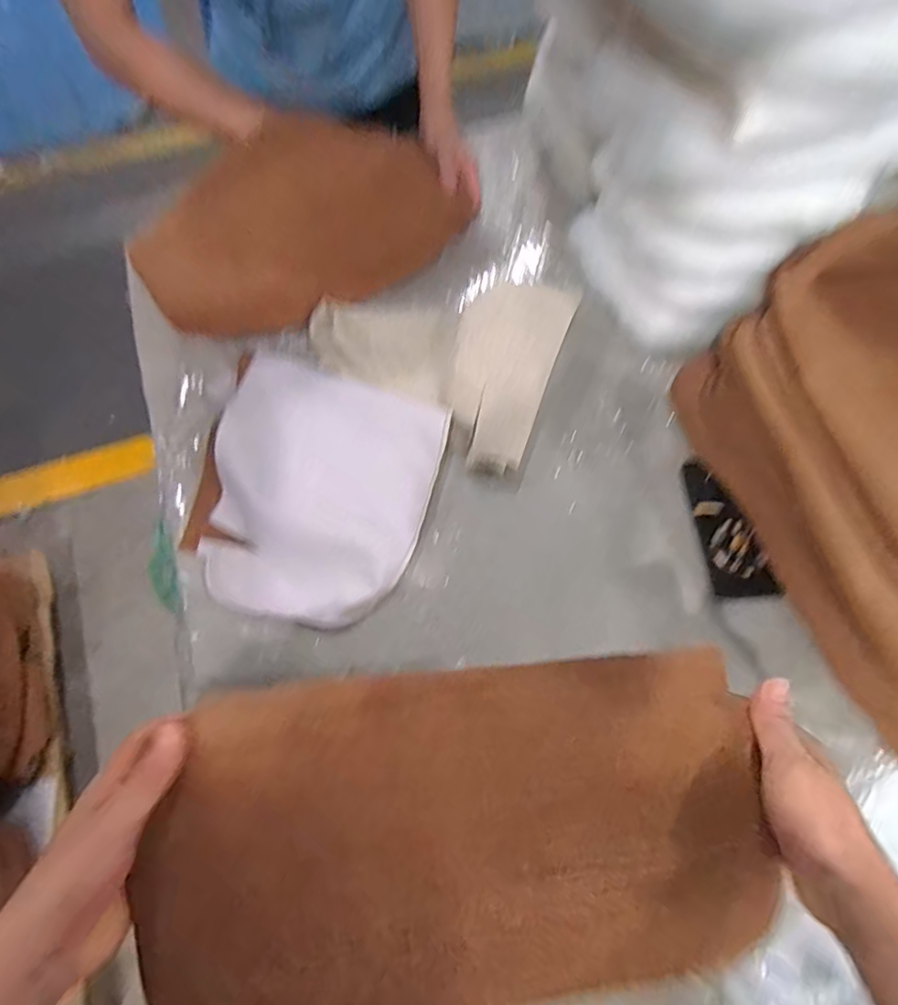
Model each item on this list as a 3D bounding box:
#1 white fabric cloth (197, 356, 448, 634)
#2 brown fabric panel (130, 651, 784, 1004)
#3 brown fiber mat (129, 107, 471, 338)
[{"bbox_3d":[-0.148,-0.011,0.649,0.239,0.060,0.274,12,68,8],"label":"white fabric cloth"},{"bbox_3d":[0.011,0.231,0.388,0.394,0.031,0.226,-4,85,-5],"label":"brown fabric panel"},{"bbox_3d":[-0.189,-0.351,0.736,0.424,0.135,0.185,-25,68,-8],"label":"brown fiber mat"}]

